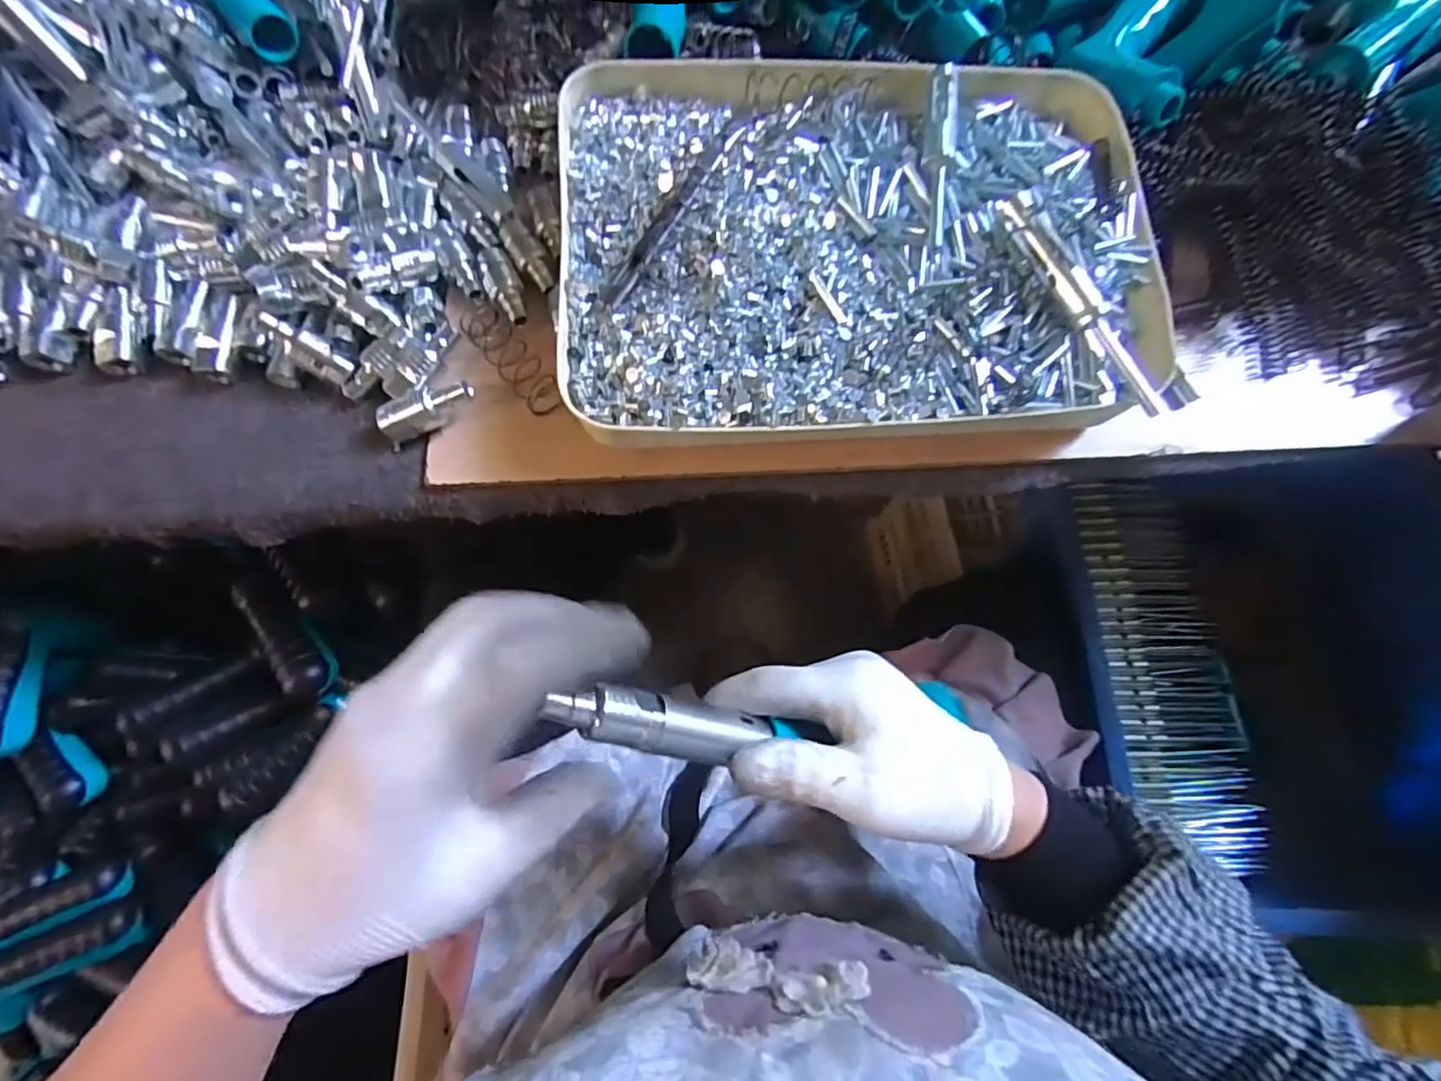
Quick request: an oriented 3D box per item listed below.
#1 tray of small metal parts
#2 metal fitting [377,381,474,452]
[{"bbox_3d":[0.077,-0.162,0.350,0.326,0.065,0.235,-2,71,-3],"label":"tray of small metal parts"},{"bbox_3d":[-0.166,-0.075,0.343,0.056,0.017,0.020,-27,73,4],"label":"metal fitting"}]

